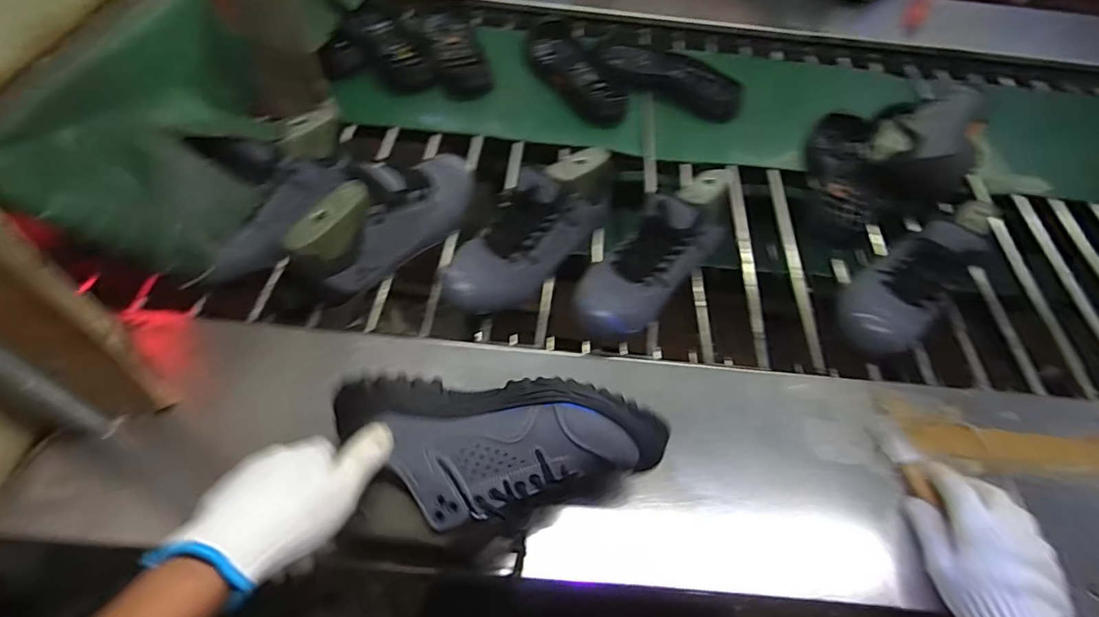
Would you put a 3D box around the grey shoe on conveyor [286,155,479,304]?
[{"bbox_3d":[-0.193,-0.120,0.674,0.090,0.136,0.283,31,60,16],"label":"grey shoe on conveyor"}]

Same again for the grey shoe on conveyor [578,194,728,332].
[{"bbox_3d":[0.129,-0.062,0.639,0.230,0.107,0.096,-42,68,-9],"label":"grey shoe on conveyor"}]

